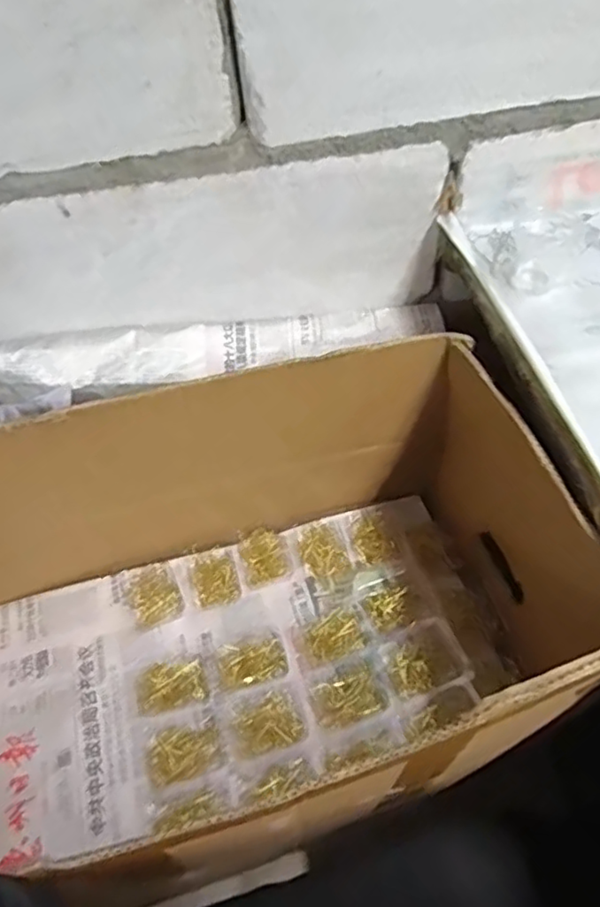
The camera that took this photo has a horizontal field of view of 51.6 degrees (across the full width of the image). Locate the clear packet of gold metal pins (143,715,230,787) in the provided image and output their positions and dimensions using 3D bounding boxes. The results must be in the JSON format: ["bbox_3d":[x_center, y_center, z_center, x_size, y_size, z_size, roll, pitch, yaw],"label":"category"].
[{"bbox_3d":[-0.114,0.298,0.619,0.075,0.008,0.052,-19,53,-9],"label":"clear packet of gold metal pins"}]

